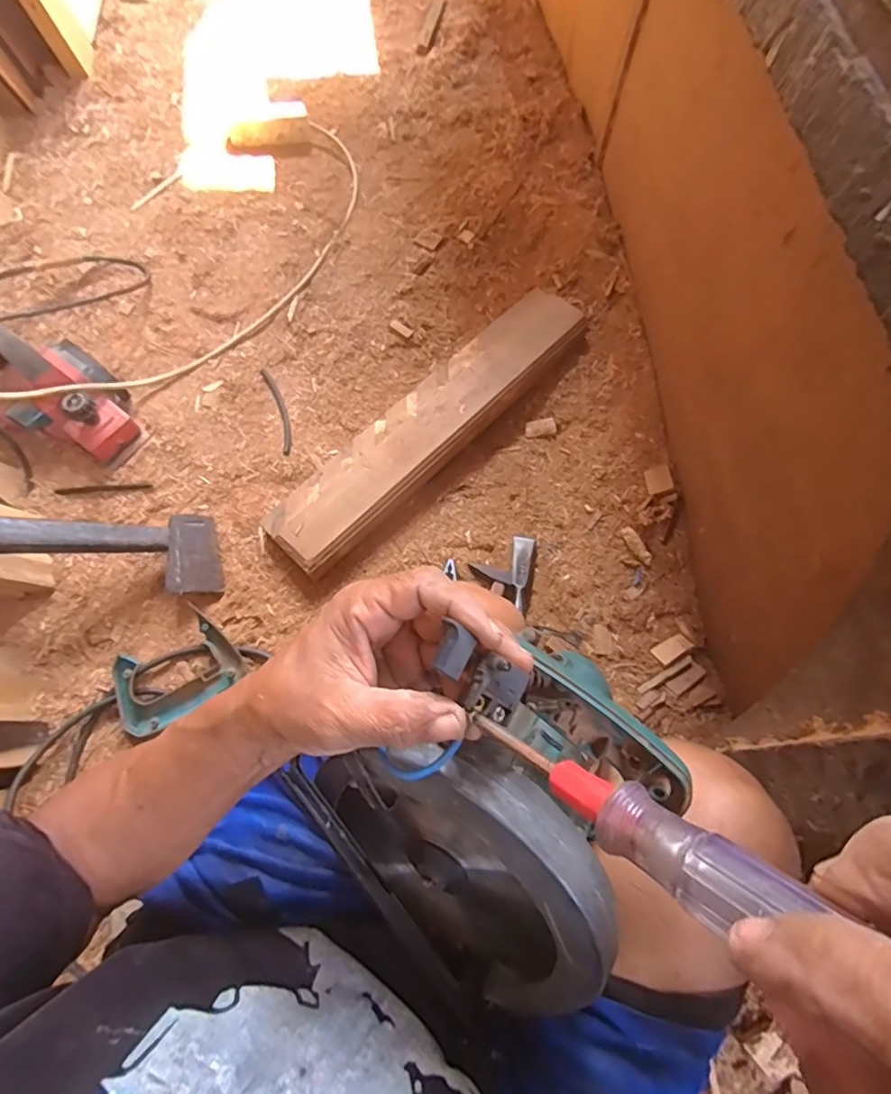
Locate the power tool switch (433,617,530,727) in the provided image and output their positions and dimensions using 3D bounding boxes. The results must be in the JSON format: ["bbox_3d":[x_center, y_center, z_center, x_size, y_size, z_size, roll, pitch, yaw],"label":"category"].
[{"bbox_3d":[0.015,0.062,0.261,0.046,0.020,0.028,31,83,-8],"label":"power tool switch"}]

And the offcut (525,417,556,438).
[{"bbox_3d":[0.155,-0.195,0.903,0.049,0.007,0.029,-8,68,-5],"label":"offcut"}]

